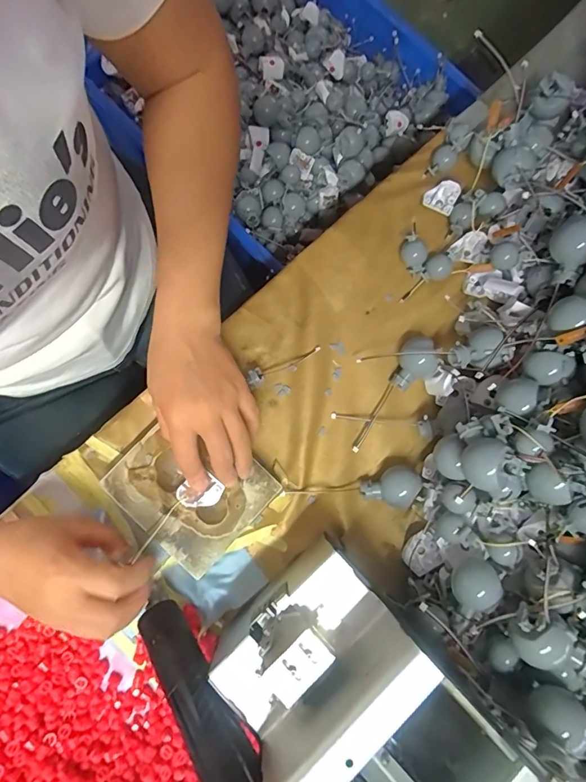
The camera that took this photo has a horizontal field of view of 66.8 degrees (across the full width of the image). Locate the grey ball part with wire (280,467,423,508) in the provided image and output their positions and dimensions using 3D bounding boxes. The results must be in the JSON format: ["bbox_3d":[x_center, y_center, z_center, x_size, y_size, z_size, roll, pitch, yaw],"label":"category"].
[{"bbox_3d":[0.050,0.086,0.389,0.117,0.027,0.033,-1,82,-4],"label":"grey ball part with wire"}]

